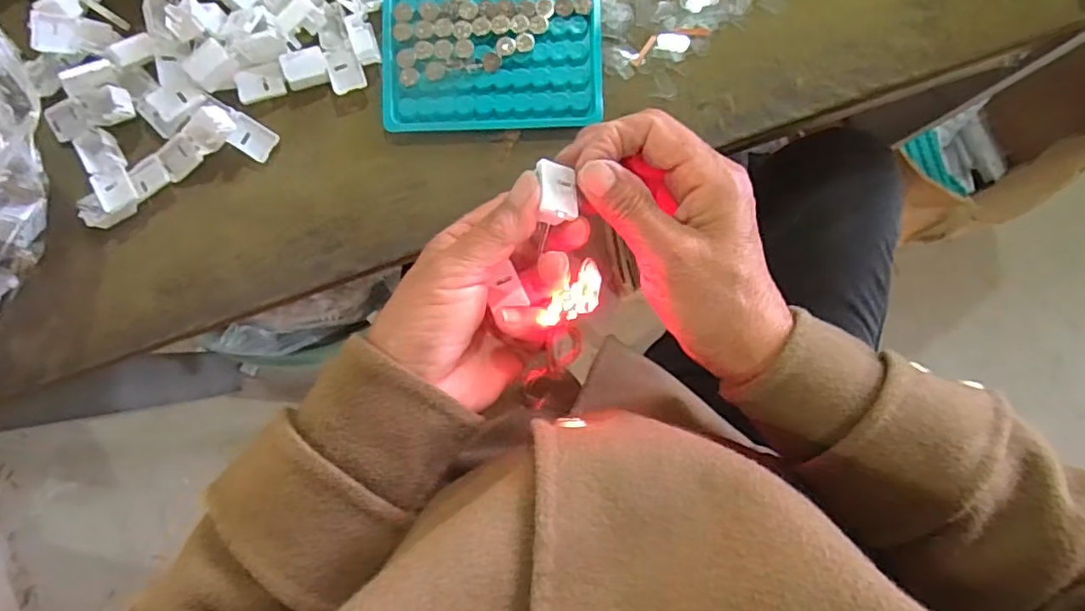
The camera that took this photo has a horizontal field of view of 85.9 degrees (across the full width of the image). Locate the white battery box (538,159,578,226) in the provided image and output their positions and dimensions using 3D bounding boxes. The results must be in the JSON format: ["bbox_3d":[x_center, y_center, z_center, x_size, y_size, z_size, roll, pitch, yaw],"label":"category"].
[{"bbox_3d":[0.005,-0.052,0.267,0.018,0.009,0.027,-4,78,-27],"label":"white battery box"}]

